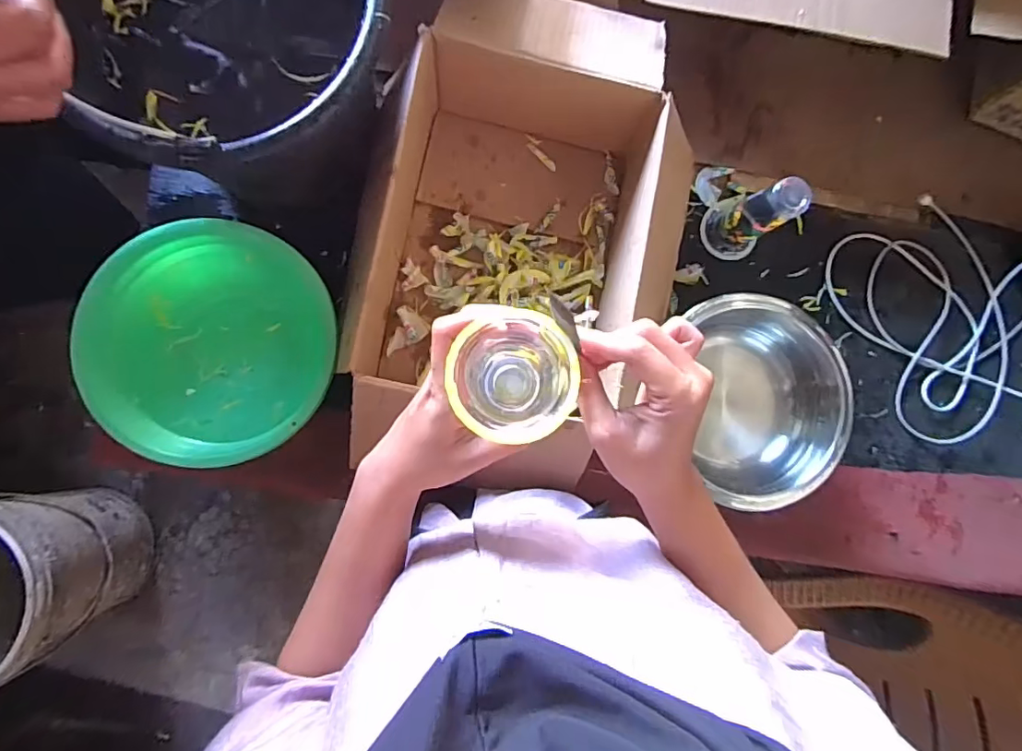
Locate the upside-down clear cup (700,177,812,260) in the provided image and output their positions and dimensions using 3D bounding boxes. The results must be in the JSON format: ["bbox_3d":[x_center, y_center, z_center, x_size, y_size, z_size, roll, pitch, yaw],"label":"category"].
[{"bbox_3d":[0.272,-0.179,0.593,0.069,0.121,0.073,0,86,-7],"label":"upside-down clear cup"}]

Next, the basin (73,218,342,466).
[{"bbox_3d":[-0.293,-0.032,0.527,0.215,0.074,0.228,0,86,-7],"label":"basin"}]

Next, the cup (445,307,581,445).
[{"bbox_3d":[0.000,-0.001,0.346,0.072,0.121,0.069,0,91,-1],"label":"cup"}]

